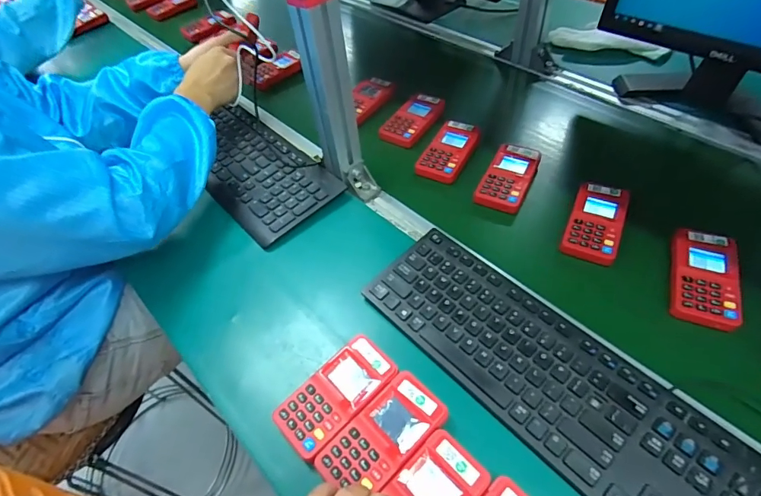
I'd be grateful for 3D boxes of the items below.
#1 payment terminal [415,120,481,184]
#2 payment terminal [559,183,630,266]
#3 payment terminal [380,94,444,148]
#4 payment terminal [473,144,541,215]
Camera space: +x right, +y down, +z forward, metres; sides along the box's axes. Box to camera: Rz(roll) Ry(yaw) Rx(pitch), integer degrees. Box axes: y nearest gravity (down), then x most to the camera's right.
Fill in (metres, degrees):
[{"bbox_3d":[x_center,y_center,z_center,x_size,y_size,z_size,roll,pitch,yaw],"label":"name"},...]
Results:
[{"bbox_3d":[0.108,-0.150,0.665,0.065,0.020,0.123,22,57,22],"label":"payment terminal"},{"bbox_3d":[0.277,-0.034,0.554,0.063,0.022,0.119,19,56,20],"label":"payment terminal"},{"bbox_3d":[0.056,-0.211,0.711,0.065,0.026,0.114,26,58,24],"label":"payment terminal"},{"bbox_3d":[0.186,-0.103,0.622,0.065,0.026,0.116,21,56,21],"label":"payment terminal"}]

